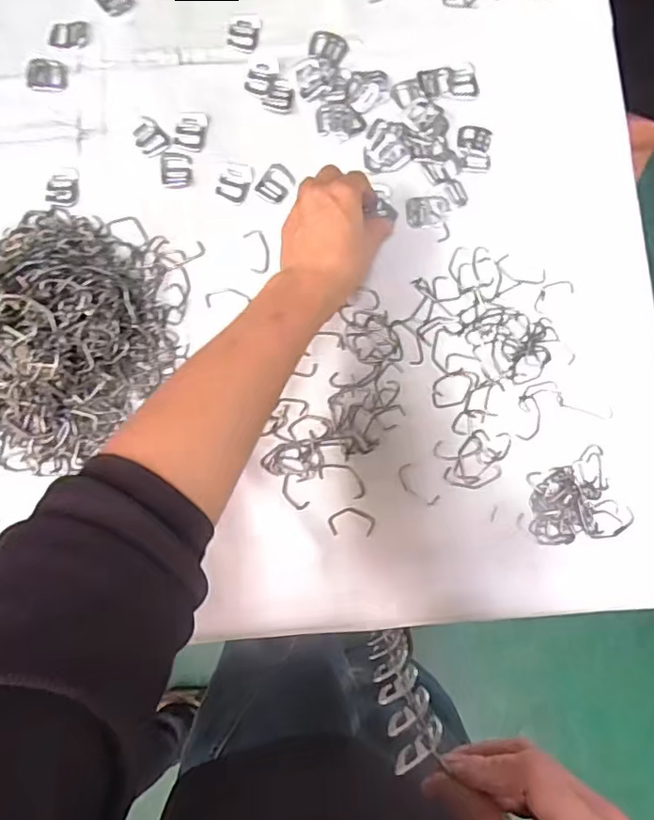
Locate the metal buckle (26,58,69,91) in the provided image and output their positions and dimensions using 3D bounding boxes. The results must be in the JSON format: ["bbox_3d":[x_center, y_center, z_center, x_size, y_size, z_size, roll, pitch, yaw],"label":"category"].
[{"bbox_3d":[-0.243,-0.292,0.485,0.033,0.005,0.028,2,82,0],"label":"metal buckle"}]

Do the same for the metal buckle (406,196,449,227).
[{"bbox_3d":[0.085,-0.168,0.474,0.036,0.005,0.025,-8,82,-1],"label":"metal buckle"}]

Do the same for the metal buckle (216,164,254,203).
[{"bbox_3d":[-0.078,-0.193,0.474,0.027,0.004,0.033,18,82,2],"label":"metal buckle"}]

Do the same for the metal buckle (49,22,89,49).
[{"bbox_3d":[-0.227,-0.331,0.493,0.035,0.004,0.026,-11,82,-2],"label":"metal buckle"}]

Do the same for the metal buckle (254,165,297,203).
[{"bbox_3d":[-0.043,-0.193,0.473,0.027,0.004,0.033,35,83,4],"label":"metal buckle"}]

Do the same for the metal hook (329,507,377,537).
[{"bbox_3d":[0.020,0.088,0.439,0.036,0.004,0.021,3,82,0],"label":"metal hook"}]

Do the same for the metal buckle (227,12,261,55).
[{"bbox_3d":[-0.073,-0.333,0.493,0.026,0.004,0.035,10,82,1],"label":"metal buckle"}]

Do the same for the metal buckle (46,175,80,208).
[{"bbox_3d":[-0.223,-0.185,0.472,0.025,0.004,0.028,6,82,1],"label":"metal buckle"}]

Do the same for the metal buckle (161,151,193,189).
[{"bbox_3d":[-0.128,-0.204,0.474,0.027,0.004,0.032,-1,82,0],"label":"metal buckle"}]

